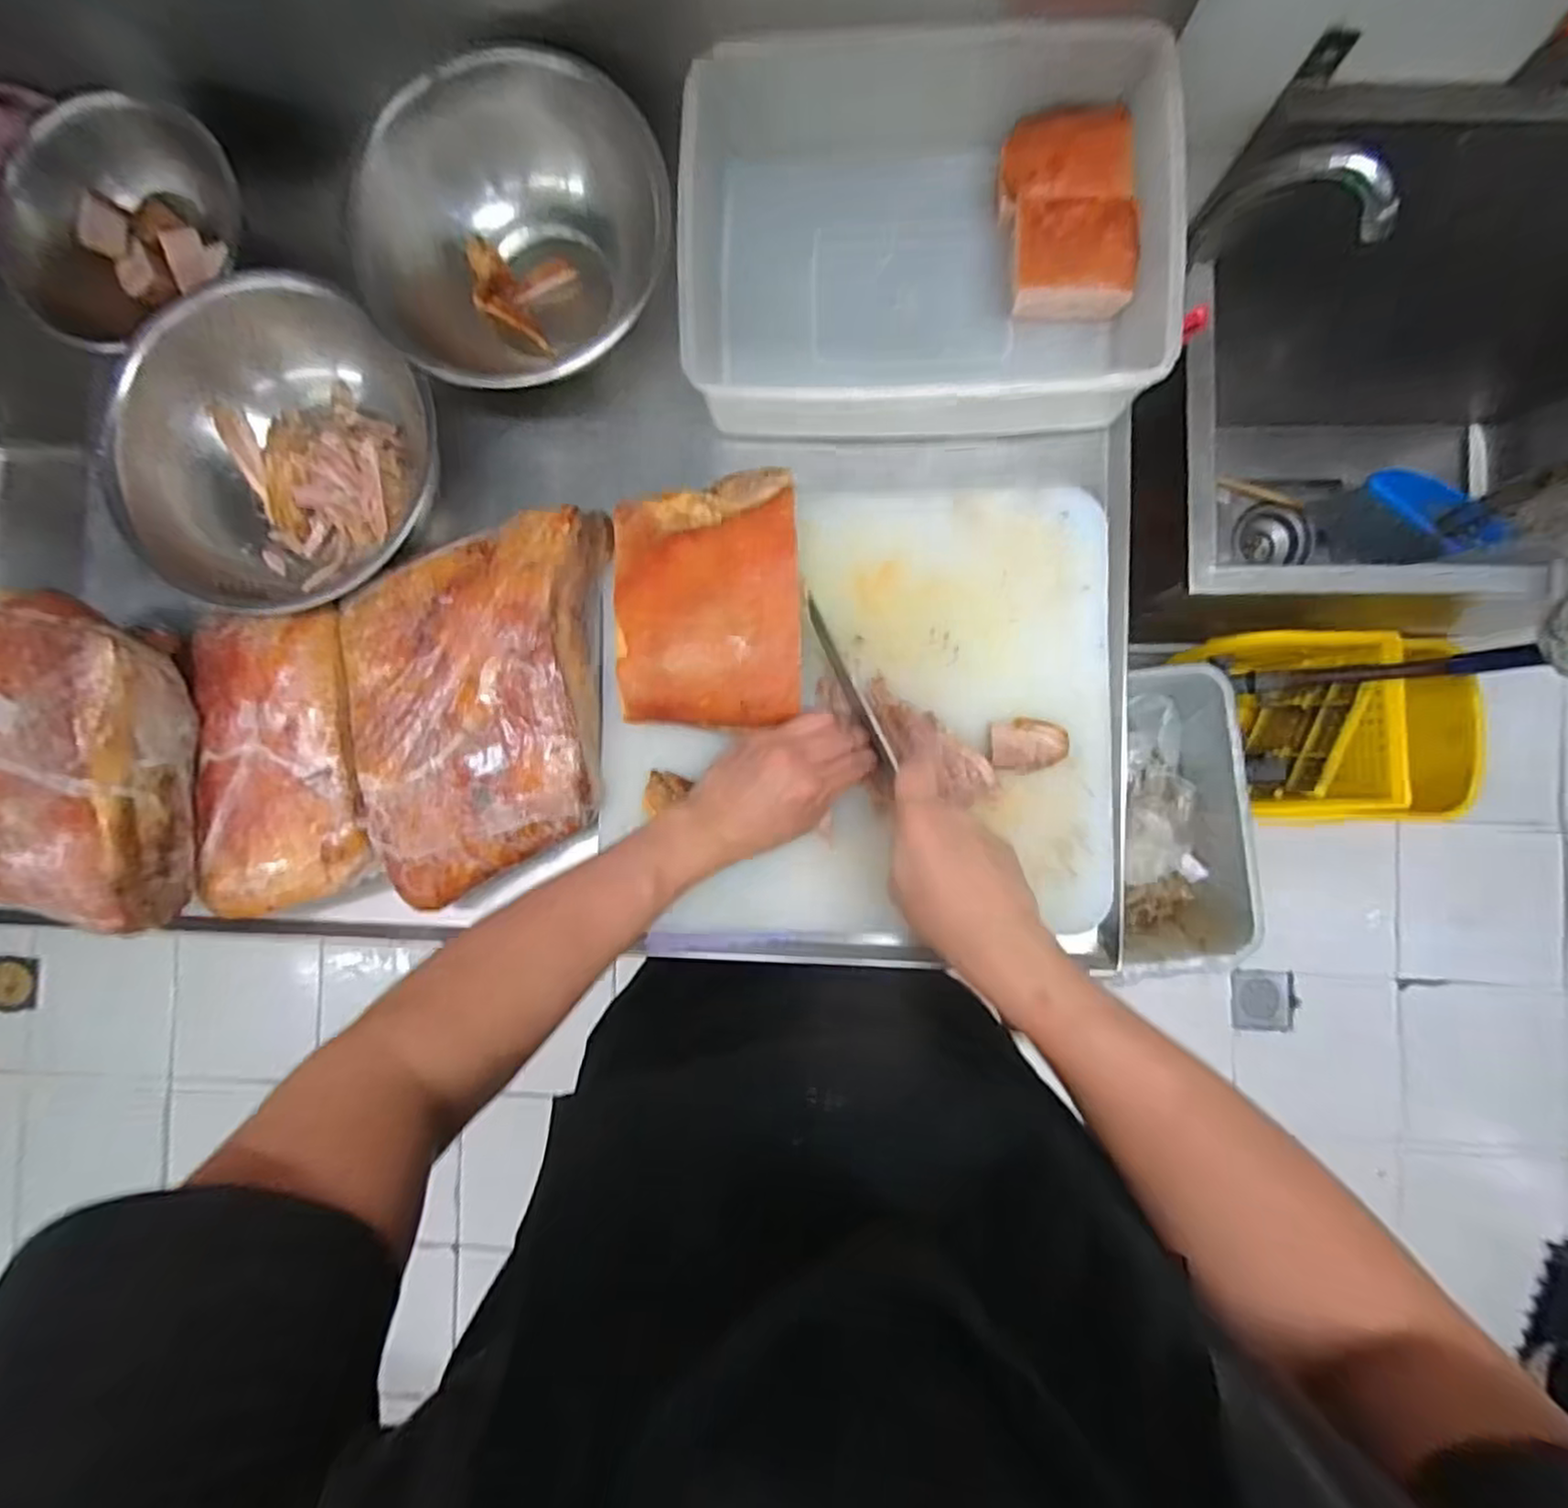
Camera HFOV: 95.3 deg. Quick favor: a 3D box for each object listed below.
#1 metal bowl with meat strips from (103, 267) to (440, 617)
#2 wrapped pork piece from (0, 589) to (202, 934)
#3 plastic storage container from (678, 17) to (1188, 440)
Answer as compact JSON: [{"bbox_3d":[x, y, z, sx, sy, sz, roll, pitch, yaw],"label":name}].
[{"bbox_3d":[-0.379,-0.222,0.552,0.204,0.090,0.233,31,90,3],"label":"metal bowl with meat strips"},{"bbox_3d":[-0.513,0.003,0.497,0.157,0.074,0.218,4,88,2],"label":"wrapped pork piece"},{"bbox_3d":[0.102,-0.385,0.545,0.345,0.101,0.248,2,88,2],"label":"plastic storage container"}]

